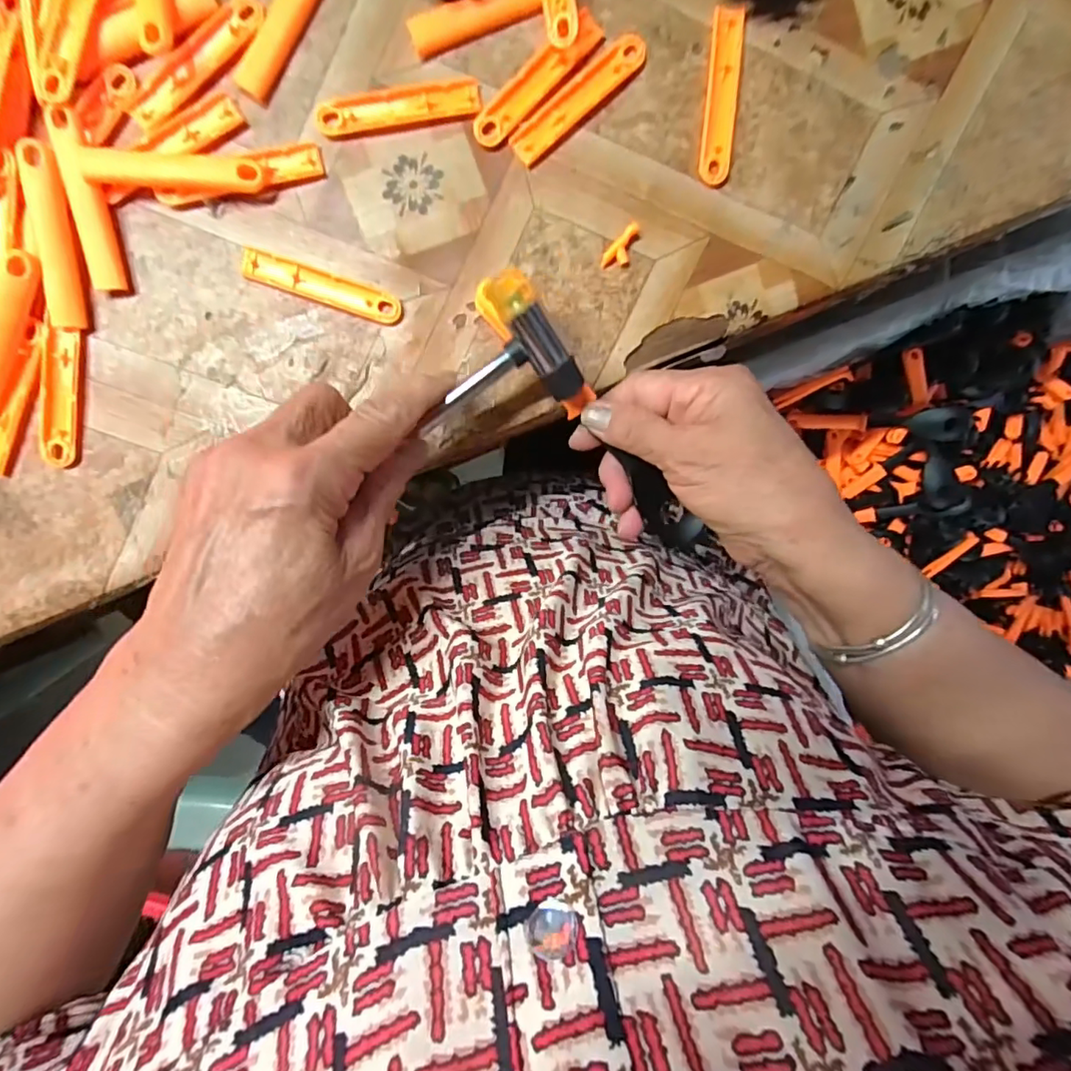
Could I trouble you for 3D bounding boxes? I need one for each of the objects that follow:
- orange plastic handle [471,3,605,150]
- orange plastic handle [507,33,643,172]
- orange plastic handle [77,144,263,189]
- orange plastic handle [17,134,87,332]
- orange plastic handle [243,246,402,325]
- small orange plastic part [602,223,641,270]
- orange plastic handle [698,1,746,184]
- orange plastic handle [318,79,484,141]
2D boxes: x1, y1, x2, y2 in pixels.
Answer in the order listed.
[{"bbox_3d":[0.000,-0.213,0.254,0.074,0.005,0.016,-43,99,3],"label":"orange plastic handle"},{"bbox_3d":[0.021,-0.206,0.257,0.075,0.004,0.017,-41,99,2],"label":"orange plastic handle"},{"bbox_3d":[-0.164,-0.167,0.247,0.076,0.011,0.017,0,99,-4],"label":"orange plastic handle"},{"bbox_3d":[-0.219,-0.134,0.245,0.013,0.007,0.076,1,99,-4],"label":"orange plastic handle"},{"bbox_3d":[-0.102,-0.119,0.261,0.075,0.004,0.014,17,97,-7],"label":"orange plastic handle"},{"bbox_3d":[0.044,-0.141,0.268,0.013,0.005,0.025,41,94,-9],"label":"small orange plastic part"},{"bbox_3d":[0.089,-0.209,0.261,0.015,0.004,0.076,2,98,-5],"label":"orange plastic handle"},{"bbox_3d":[-0.063,-0.200,0.253,0.075,0.004,0.017,-13,99,-2],"label":"orange plastic handle"}]

